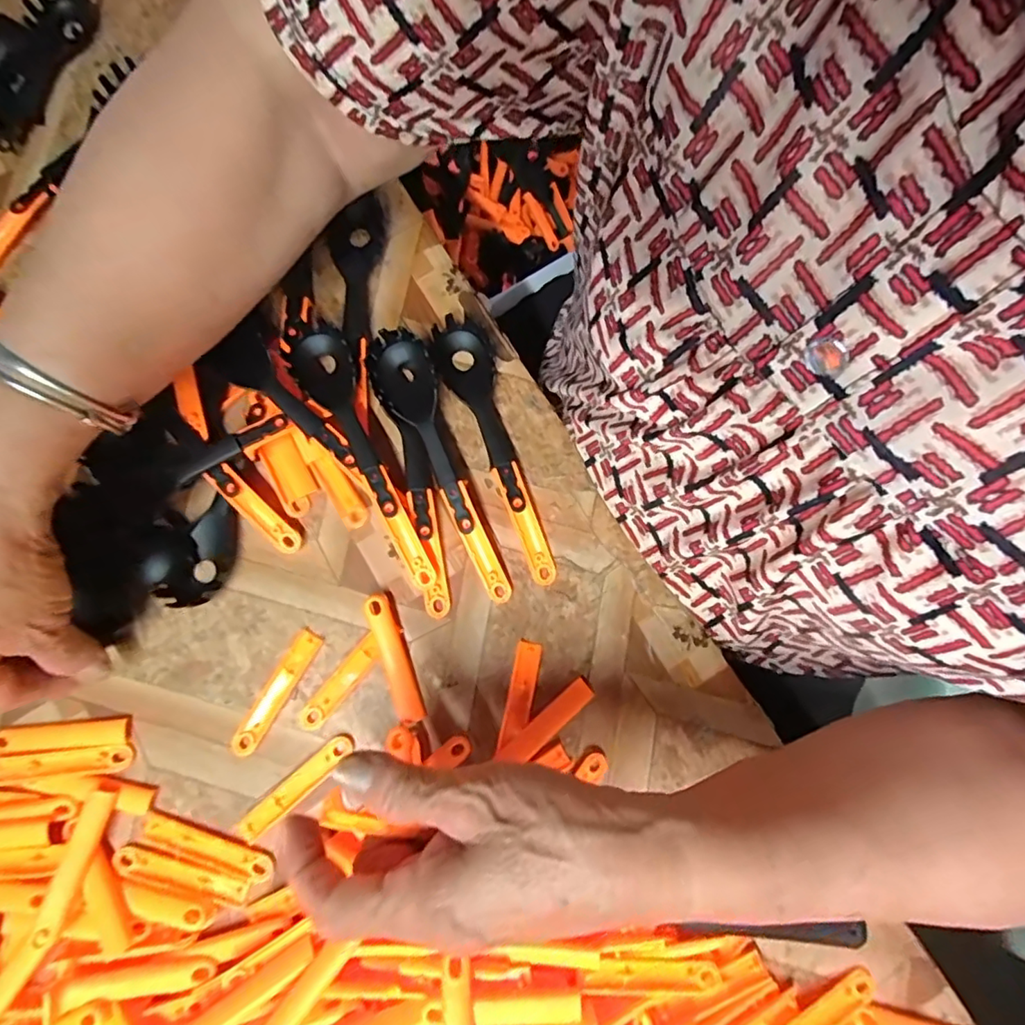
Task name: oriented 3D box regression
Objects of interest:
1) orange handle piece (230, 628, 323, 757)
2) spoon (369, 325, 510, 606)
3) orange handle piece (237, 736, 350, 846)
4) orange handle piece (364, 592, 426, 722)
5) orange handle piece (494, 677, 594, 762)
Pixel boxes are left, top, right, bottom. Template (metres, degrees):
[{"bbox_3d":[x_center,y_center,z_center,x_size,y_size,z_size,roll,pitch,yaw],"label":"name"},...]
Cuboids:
[{"bbox_3d":[-0.137,0.104,0.323,0.014,0.005,0.076,31,81,5],"label":"orange handle piece"},{"bbox_3d":[-0.042,-0.028,0.334,0.036,0.026,0.170,-24,81,-5],"label":"spoon"},{"bbox_3d":[-0.123,0.156,0.315,0.075,0.004,0.013,-42,83,-6],"label":"orange handle piece"},{"bbox_3d":[-0.069,0.084,0.323,0.015,0.011,0.074,-19,81,-4],"label":"orange handle piece"},{"bbox_3d":[0.020,0.121,0.319,0.063,0.004,0.015,-39,83,-7],"label":"orange handle piece"}]

